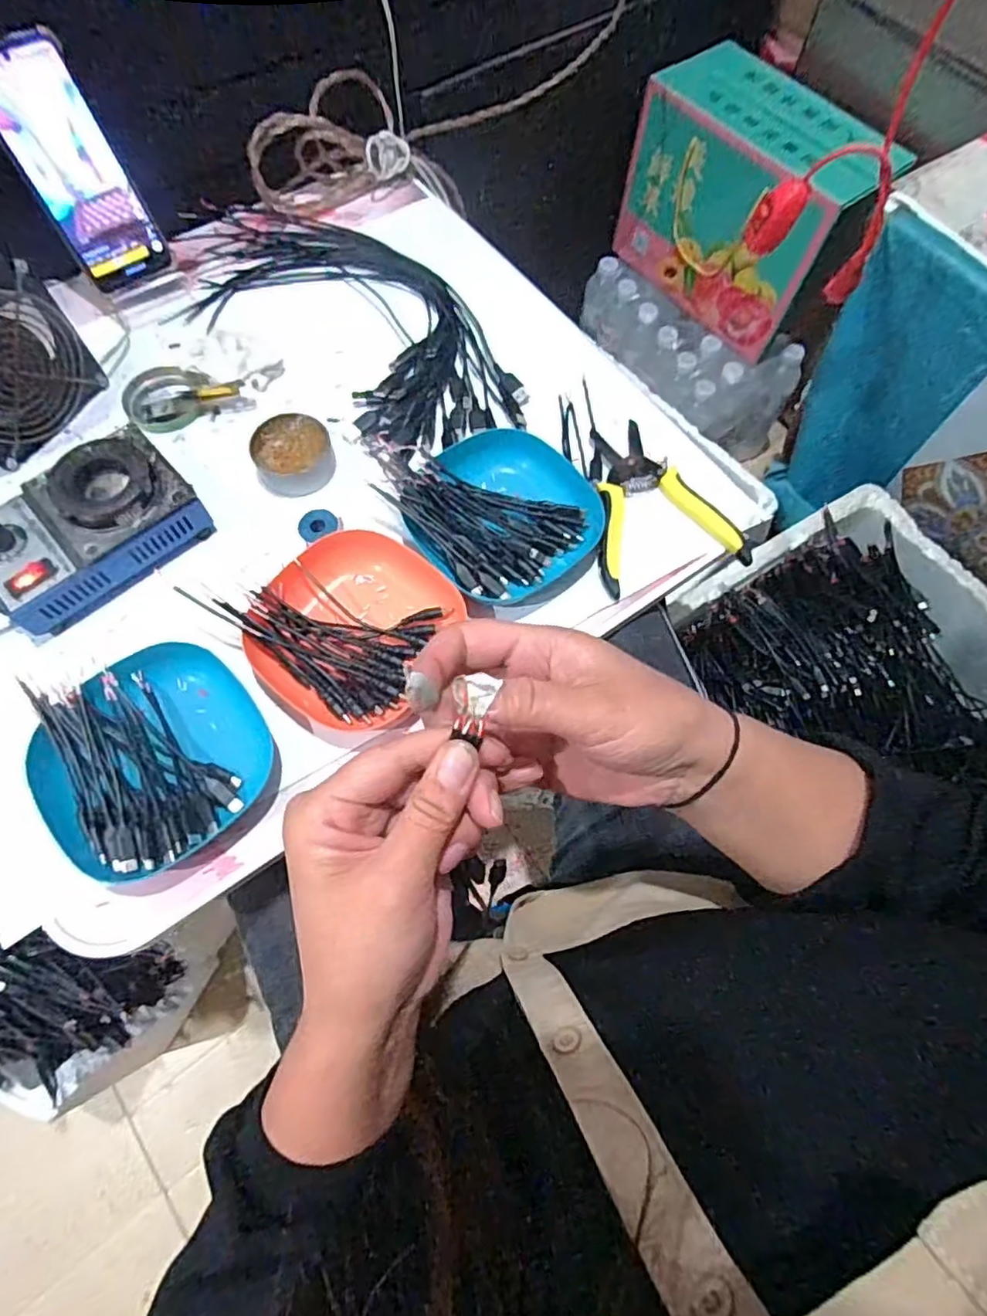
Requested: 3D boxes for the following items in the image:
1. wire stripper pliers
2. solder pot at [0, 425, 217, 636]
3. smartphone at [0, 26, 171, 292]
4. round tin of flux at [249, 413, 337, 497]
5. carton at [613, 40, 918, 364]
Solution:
[{"bbox_3d":[0.127,-0.131,0.508,0.116,0.017,0.154,-13,70,-7],"label":"wire stripper pliers"},{"bbox_3d":[-0.303,-0.099,0.462,0.151,0.062,0.097,-38,75,-15],"label":"solder pot"},{"bbox_3d":[-0.348,-0.405,0.517,0.075,0.161,0.014,-34,48,-14],"label":"smartphone"},{"bbox_3d":[-0.165,-0.168,0.513,0.063,0.026,0.061,1,69,-2],"label":"round tin of flux"},{"bbox_3d":[0.360,-0.652,0.895,0.156,0.231,0.318,-38,75,-15],"label":"carton"}]

